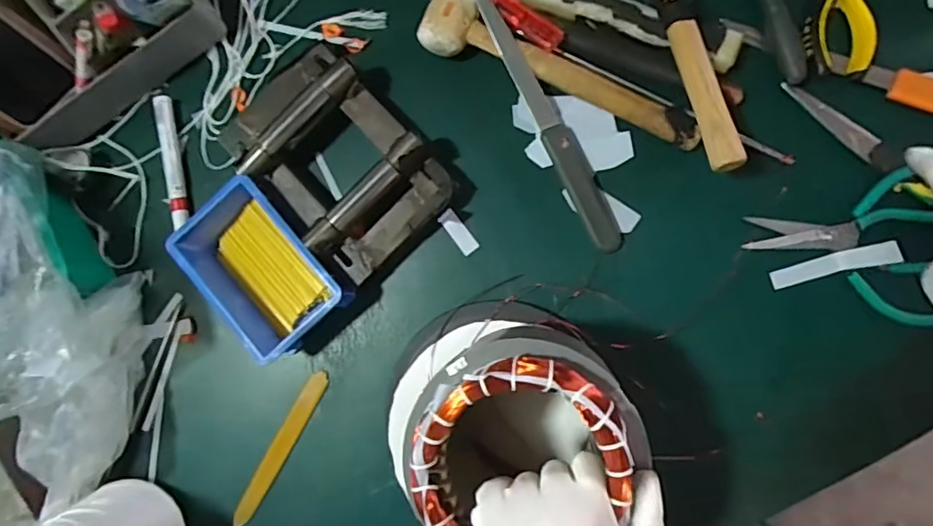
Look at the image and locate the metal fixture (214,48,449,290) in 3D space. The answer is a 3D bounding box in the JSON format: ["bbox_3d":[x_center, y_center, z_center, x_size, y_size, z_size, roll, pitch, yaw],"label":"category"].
[{"bbox_3d":[-0.119,-0.093,0.513,0.136,0.051,0.198,-42,81,4],"label":"metal fixture"}]

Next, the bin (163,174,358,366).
[{"bbox_3d":[-0.183,0.004,0.506,0.096,0.051,0.152,-43,81,4],"label":"bin"}]

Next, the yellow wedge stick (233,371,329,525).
[{"bbox_3d":[-0.175,0.175,0.526,0.018,0.011,0.164,29,91,9],"label":"yellow wedge stick"}]

